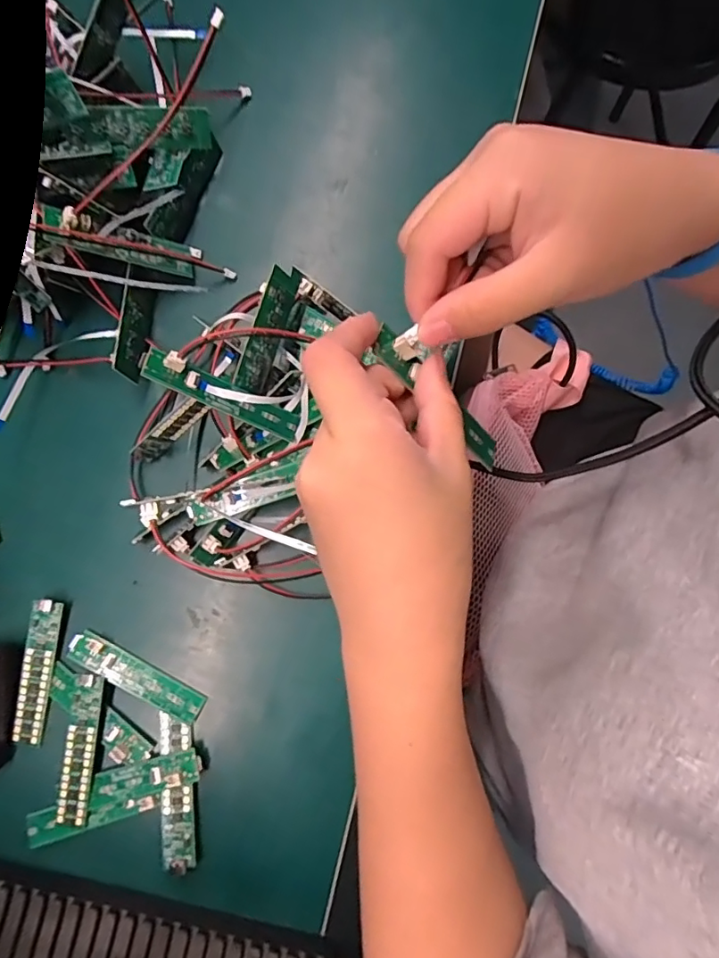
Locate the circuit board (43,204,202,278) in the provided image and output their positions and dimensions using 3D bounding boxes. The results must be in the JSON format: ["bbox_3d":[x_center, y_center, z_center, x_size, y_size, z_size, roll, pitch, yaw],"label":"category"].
[{"bbox_3d":[-0.137,-0.141,0.314,0.088,0.011,0.022,-3,75,-42],"label":"circuit board"}]

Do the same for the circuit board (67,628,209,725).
[{"bbox_3d":[-0.131,0.116,0.309,0.084,0.005,0.018,30,62,1],"label":"circuit board"}]

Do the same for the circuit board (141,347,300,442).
[{"bbox_3d":[-0.066,-0.042,0.268,0.083,0.013,0.016,24,79,-30],"label":"circuit board"}]

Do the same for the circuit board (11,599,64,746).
[{"bbox_3d":[-0.188,0.111,0.304,0.016,0.009,0.080,7,82,2],"label":"circuit board"}]

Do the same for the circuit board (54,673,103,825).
[{"bbox_3d":[-0.158,0.152,0.298,0.017,0.008,0.080,6,82,2],"label":"circuit board"}]

